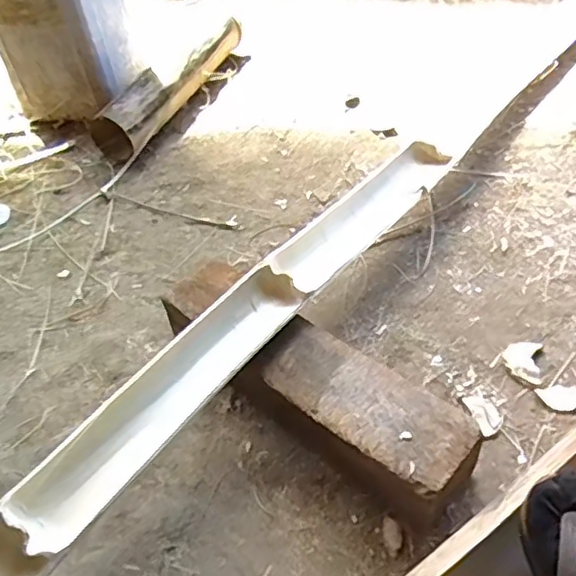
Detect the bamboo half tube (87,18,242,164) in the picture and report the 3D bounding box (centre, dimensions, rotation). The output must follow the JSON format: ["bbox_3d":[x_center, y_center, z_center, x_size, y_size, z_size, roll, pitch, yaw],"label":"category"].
[{"bbox_3d":[-0.243,-0.451,1.313,0.112,0.103,0.467,16,53,19],"label":"bamboo half tube"}]

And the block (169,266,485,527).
[{"bbox_3d":[0.026,0.122,0.761,0.430,0.109,0.125,31,59,29],"label":"block"}]

